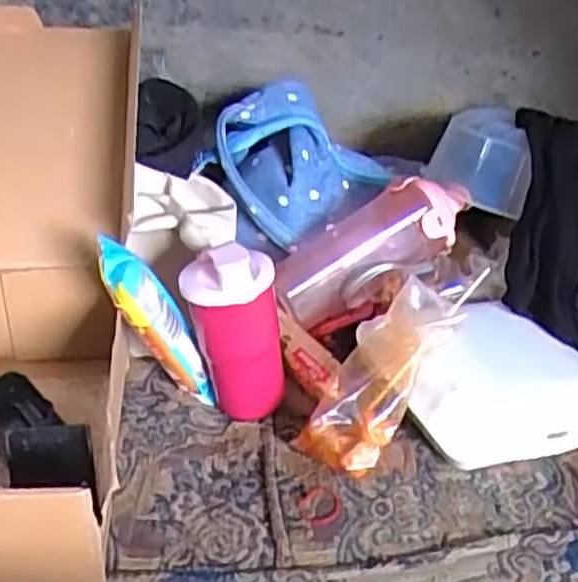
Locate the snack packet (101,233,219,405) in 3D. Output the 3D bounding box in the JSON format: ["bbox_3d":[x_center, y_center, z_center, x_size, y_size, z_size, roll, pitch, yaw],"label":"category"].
[{"bbox_3d":[-0.102,0.031,0.629,0.041,0.193,0.041,-41,46,-16],"label":"snack packet"}]

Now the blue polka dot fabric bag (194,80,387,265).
[{"bbox_3d":[0.009,-0.136,0.838,0.185,0.148,0.117,-21,38,-35],"label":"blue polka dot fabric bag"}]

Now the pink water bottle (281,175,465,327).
[{"bbox_3d":[0.078,-0.045,0.772,0.206,0.068,0.084,-32,38,-6],"label":"pink water bottle"}]

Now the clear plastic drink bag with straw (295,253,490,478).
[{"bbox_3d":[0.077,0.060,0.637,0.086,0.054,0.188,25,70,33],"label":"clear plastic drink bag with straw"}]

